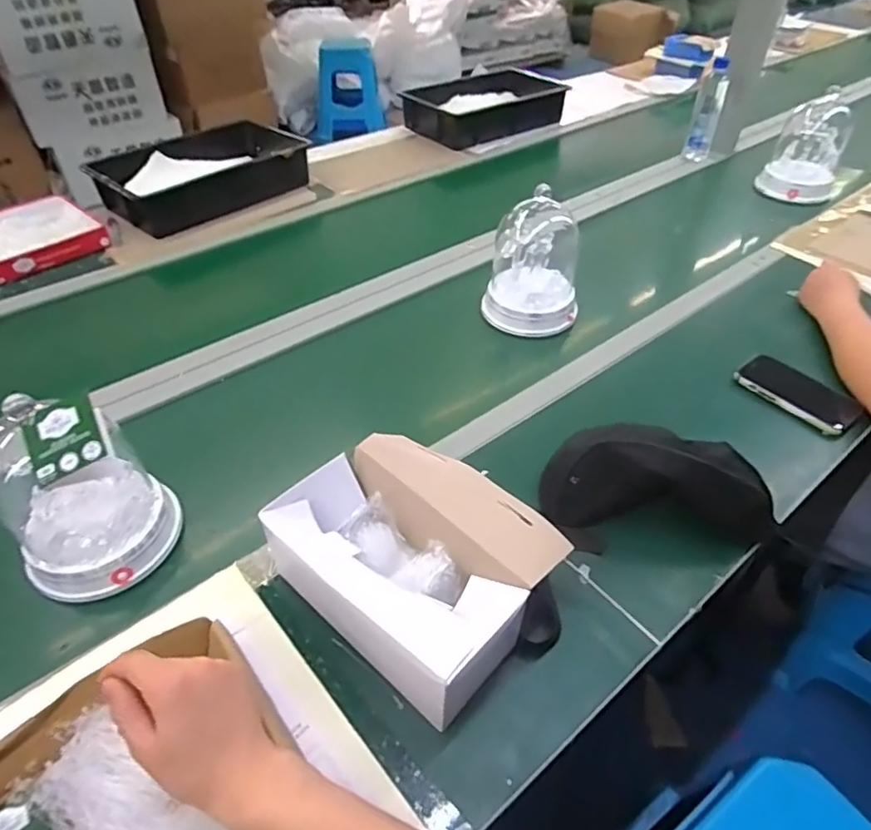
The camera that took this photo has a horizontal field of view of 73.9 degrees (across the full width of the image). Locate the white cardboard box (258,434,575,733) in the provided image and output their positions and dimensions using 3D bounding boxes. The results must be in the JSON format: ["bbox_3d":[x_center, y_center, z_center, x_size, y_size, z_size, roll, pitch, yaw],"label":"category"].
[{"bbox_3d":[-0.018,0.135,0.562,0.235,0.094,0.188,34,54,27],"label":"white cardboard box"}]

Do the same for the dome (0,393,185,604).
[{"bbox_3d":[-0.356,0.074,0.569,0.124,0.202,0.141,31,53,25],"label":"dome"}]

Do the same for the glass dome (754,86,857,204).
[{"bbox_3d":[0.804,-0.567,1.238,0.144,0.193,0.127,28,51,26],"label":"glass dome"}]

